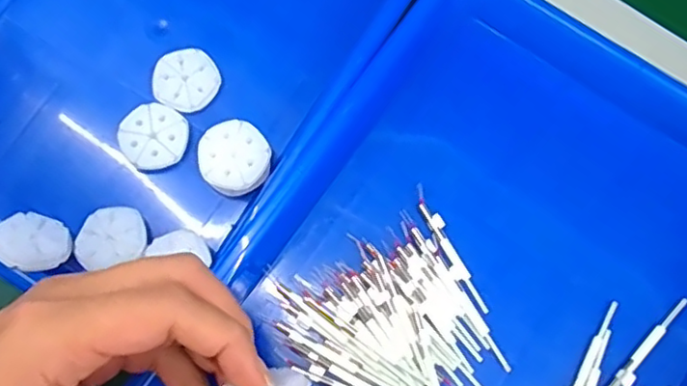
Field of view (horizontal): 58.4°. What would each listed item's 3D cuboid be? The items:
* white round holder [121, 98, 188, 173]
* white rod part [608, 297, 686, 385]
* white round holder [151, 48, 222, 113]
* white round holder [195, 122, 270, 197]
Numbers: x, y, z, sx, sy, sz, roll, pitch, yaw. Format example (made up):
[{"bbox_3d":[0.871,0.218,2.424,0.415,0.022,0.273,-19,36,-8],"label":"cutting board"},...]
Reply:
[{"bbox_3d":[-0.107,-0.033,0.350,0.036,0.013,0.038,0,74,-1],"label":"white round holder"},{"bbox_3d":[0.160,0.082,0.324,0.008,0.005,0.070,42,77,10],"label":"white rod part"},{"bbox_3d":[-0.092,-0.065,0.361,0.037,0.012,0.035,0,74,-1],"label":"white round holder"},{"bbox_3d":[-0.060,-0.019,0.343,0.037,0.021,0.038,0,74,-1],"label":"white round holder"}]

